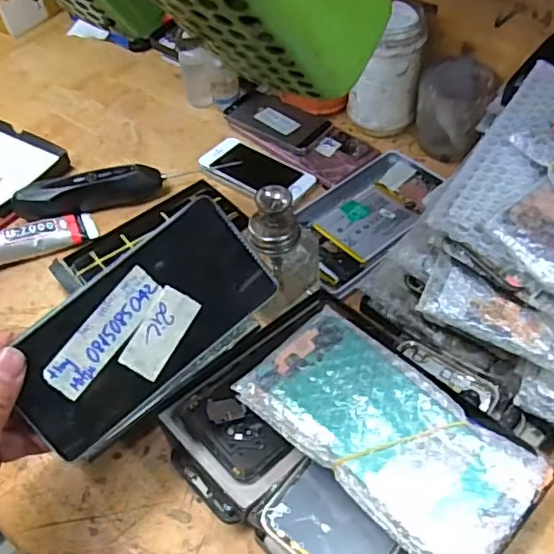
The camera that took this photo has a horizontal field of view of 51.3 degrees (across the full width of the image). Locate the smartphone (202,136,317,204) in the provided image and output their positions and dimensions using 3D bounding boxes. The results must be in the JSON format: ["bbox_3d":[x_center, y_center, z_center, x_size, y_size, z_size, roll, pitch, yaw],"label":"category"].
[{"bbox_3d":[-0.020,-0.112,0.612,0.122,0.010,0.056,24,57,22],"label":"smartphone"}]

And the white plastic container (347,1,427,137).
[{"bbox_3d":[0.116,-0.218,0.612,0.070,0.110,0.069,2,52,7],"label":"white plastic container"}]

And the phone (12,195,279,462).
[{"bbox_3d":[-0.073,0.025,0.330,0.144,0.005,0.074,-41,94,-10],"label":"phone"}]

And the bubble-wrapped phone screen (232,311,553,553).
[{"bbox_3d":[0.064,0.090,0.343,0.171,0.008,0.088,37,63,27],"label":"bubble-wrapped phone screen"}]

